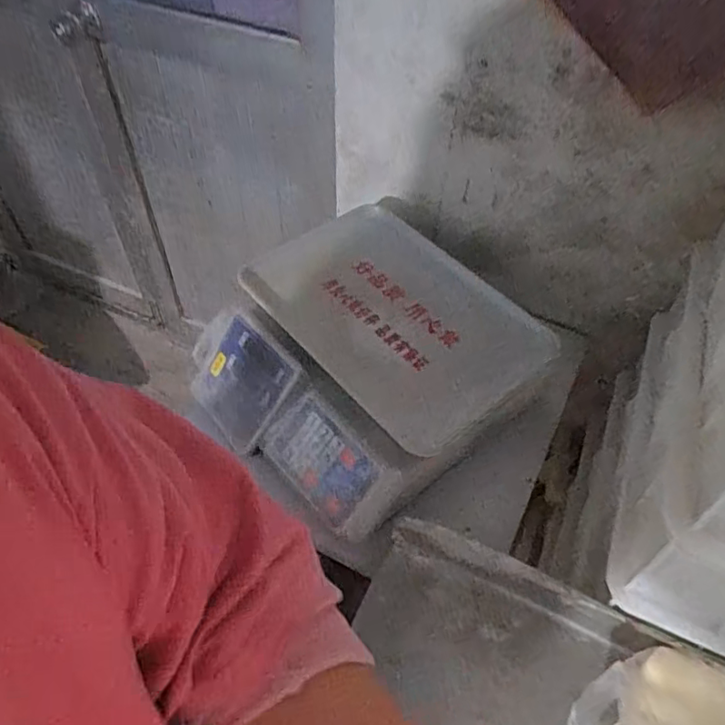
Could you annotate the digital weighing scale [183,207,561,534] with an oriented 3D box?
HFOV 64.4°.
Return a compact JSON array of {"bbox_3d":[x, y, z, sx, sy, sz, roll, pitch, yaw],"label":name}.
[{"bbox_3d":[0.003,-0.027,0.692,0.374,0.126,0.367,-37,62,-27],"label":"digital weighing scale"}]

